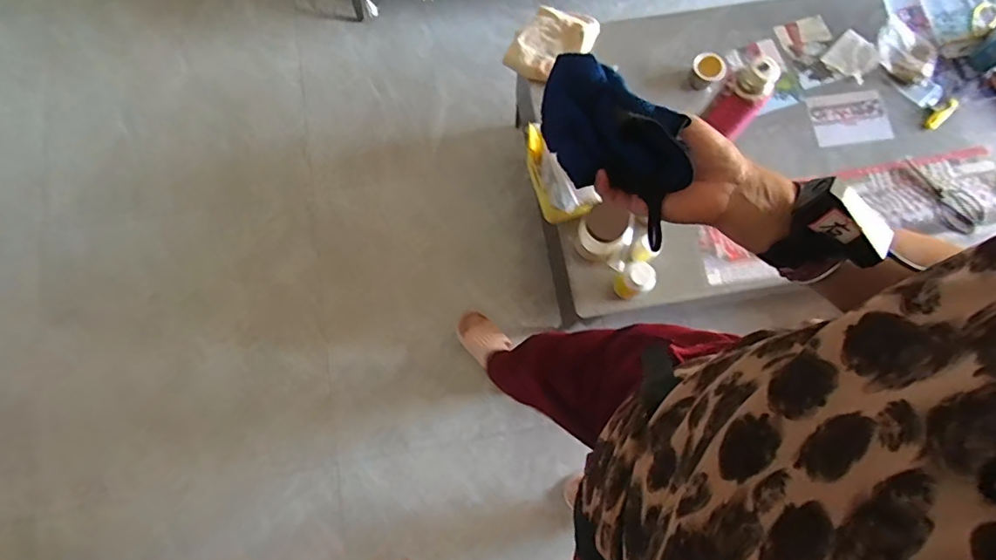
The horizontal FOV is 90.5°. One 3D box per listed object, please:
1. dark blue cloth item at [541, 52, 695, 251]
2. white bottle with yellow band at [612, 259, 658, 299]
[{"bbox_3d":[0.098,-0.114,0.412,0.161,0.053,0.089,48,115,20],"label":"dark blue cloth item"},{"bbox_3d":[0.272,0.003,0.998,0.056,0.122,0.060,0,77,0],"label":"white bottle with yellow band"}]

